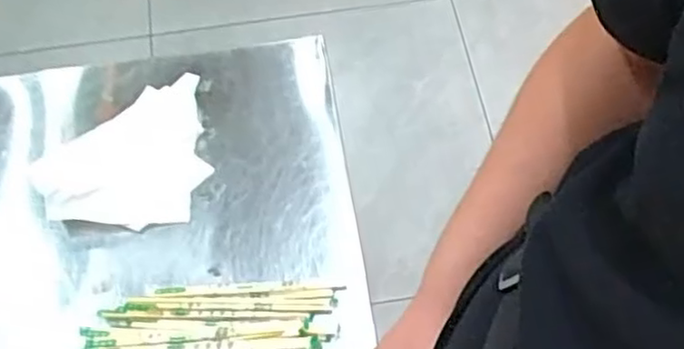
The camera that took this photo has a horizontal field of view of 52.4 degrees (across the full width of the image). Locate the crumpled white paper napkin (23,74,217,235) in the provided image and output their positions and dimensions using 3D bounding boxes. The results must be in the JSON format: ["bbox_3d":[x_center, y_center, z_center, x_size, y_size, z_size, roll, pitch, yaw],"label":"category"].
[{"bbox_3d":[-0.222,-0.011,0.754,0.197,0.017,0.150,-31,67,-14],"label":"crumpled white paper napkin"}]

